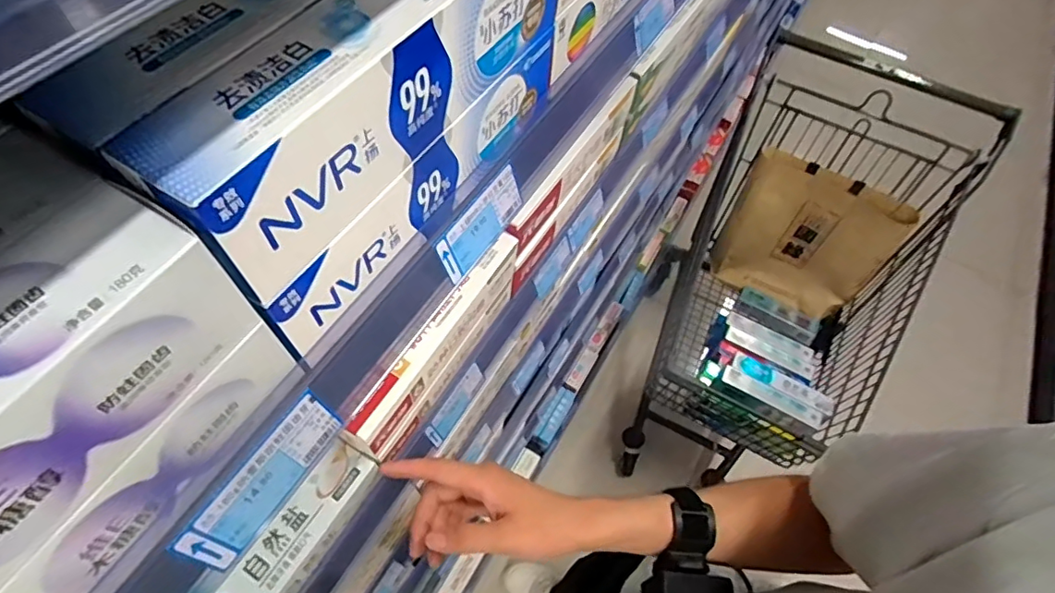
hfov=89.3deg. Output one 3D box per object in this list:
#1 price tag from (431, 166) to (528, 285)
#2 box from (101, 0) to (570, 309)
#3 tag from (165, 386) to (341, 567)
[{"bbox_3d":[-0.028,-0.048,0.345,0.004,0.037,0.083,17,55,31],"label":"price tag"},{"bbox_3d":[-0.057,-0.107,0.242,0.043,0.063,0.238,29,62,13],"label":"box"},{"bbox_3d":[-0.125,0.087,0.256,0.004,0.035,0.082,16,56,30],"label":"tag"}]

